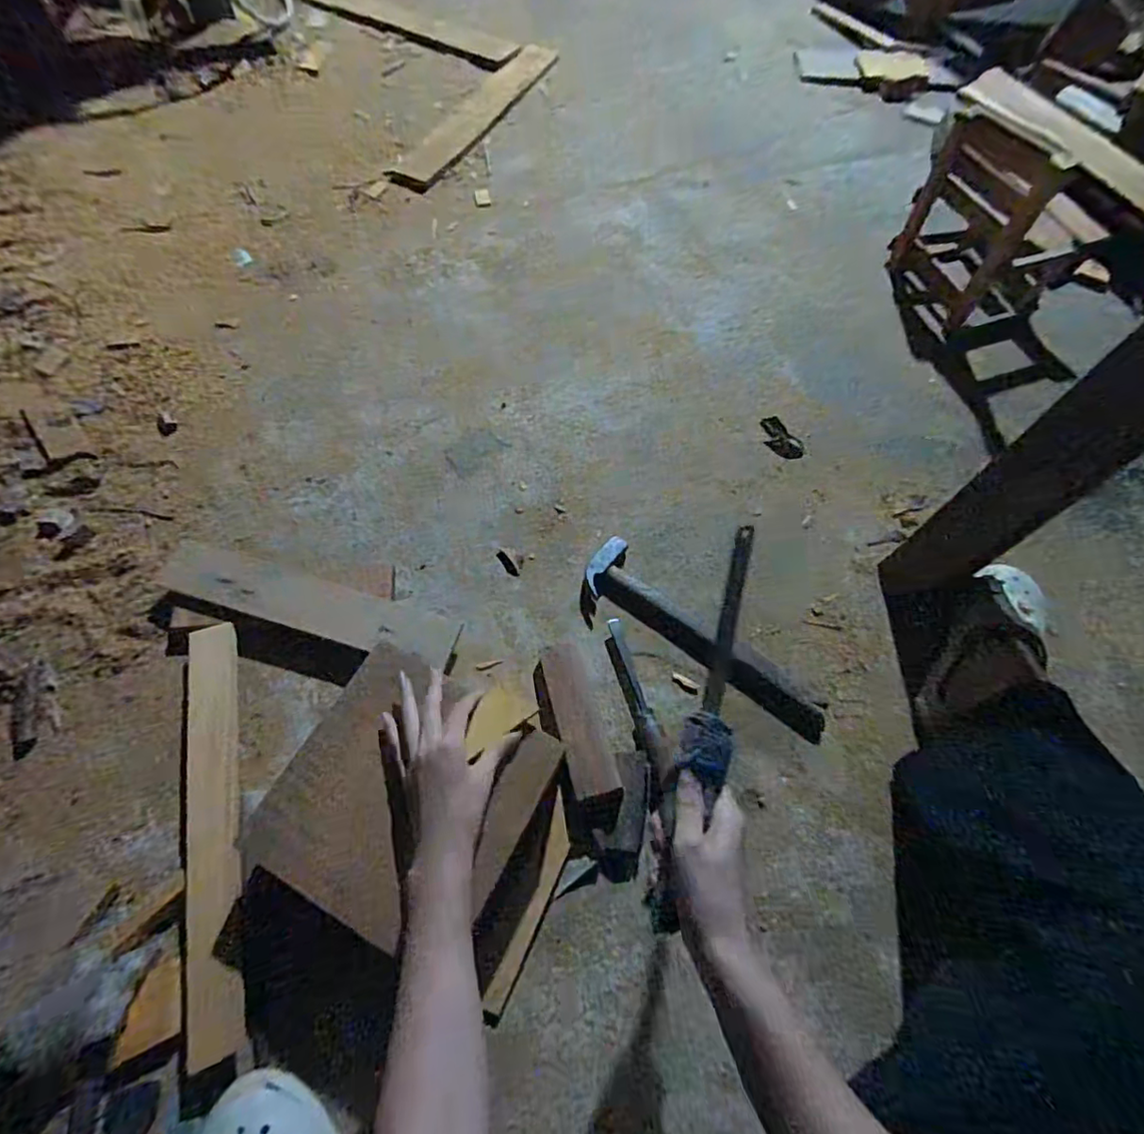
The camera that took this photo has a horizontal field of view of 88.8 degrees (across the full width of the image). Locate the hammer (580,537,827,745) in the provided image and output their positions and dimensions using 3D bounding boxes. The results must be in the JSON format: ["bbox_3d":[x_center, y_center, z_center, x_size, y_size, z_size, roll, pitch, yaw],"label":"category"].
[{"bbox_3d":[0.151,0.100,0.724,0.342,0.025,0.106,39,67,16],"label":"hammer"}]

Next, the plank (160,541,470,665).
[{"bbox_3d":[-0.326,0.045,0.711,0.378,0.017,0.075,15,47,8],"label":"plank"}]

